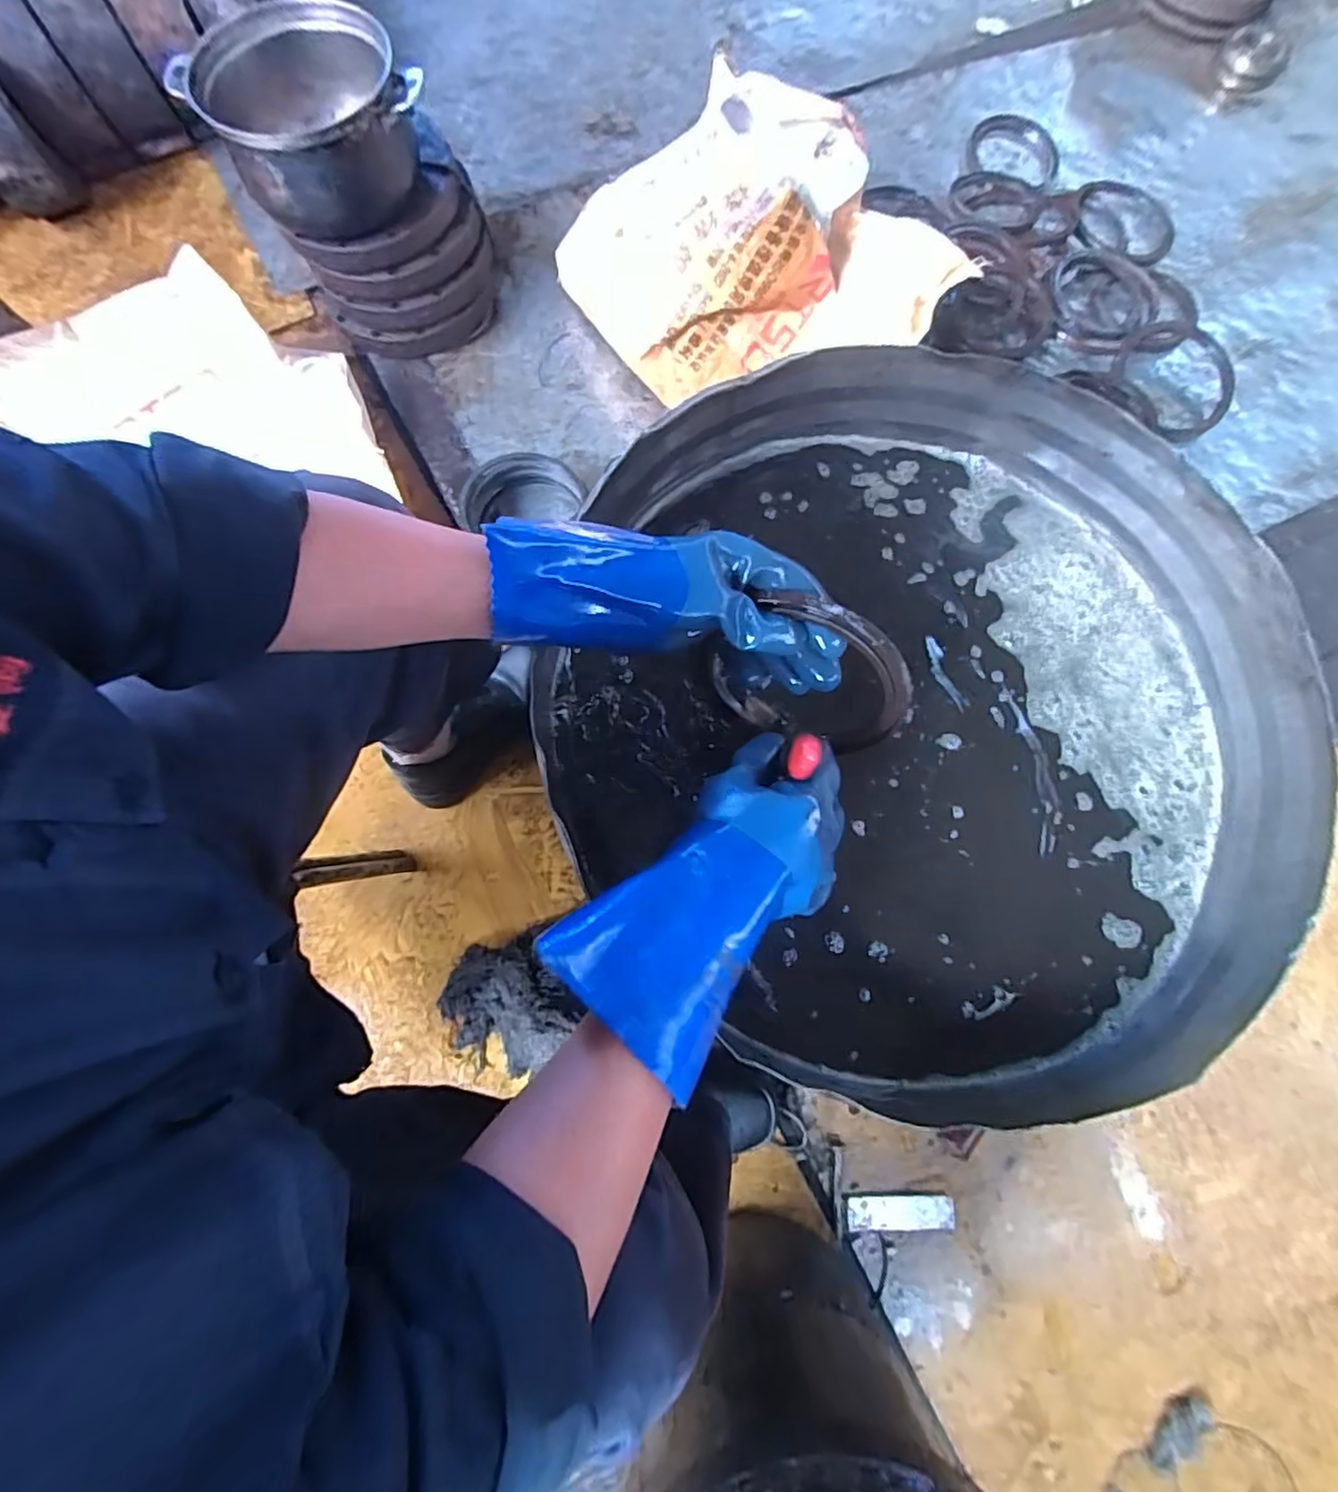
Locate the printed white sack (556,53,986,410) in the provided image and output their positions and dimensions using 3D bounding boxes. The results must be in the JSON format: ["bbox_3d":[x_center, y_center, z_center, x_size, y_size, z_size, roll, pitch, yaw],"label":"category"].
[{"bbox_3d":[0.092,-0.602,0.757,0.403,0.185,0.298,-17,77,-6],"label":"printed white sack"}]

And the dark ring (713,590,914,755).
[{"bbox_3d":[0.090,-0.045,0.428,0.138,0.143,0.019,7,57,34],"label":"dark ring"}]

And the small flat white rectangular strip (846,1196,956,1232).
[{"bbox_3d":[0.257,0.520,0.698,0.116,0.010,0.033,-2,74,2],"label":"small flat white rectangular strip"}]

